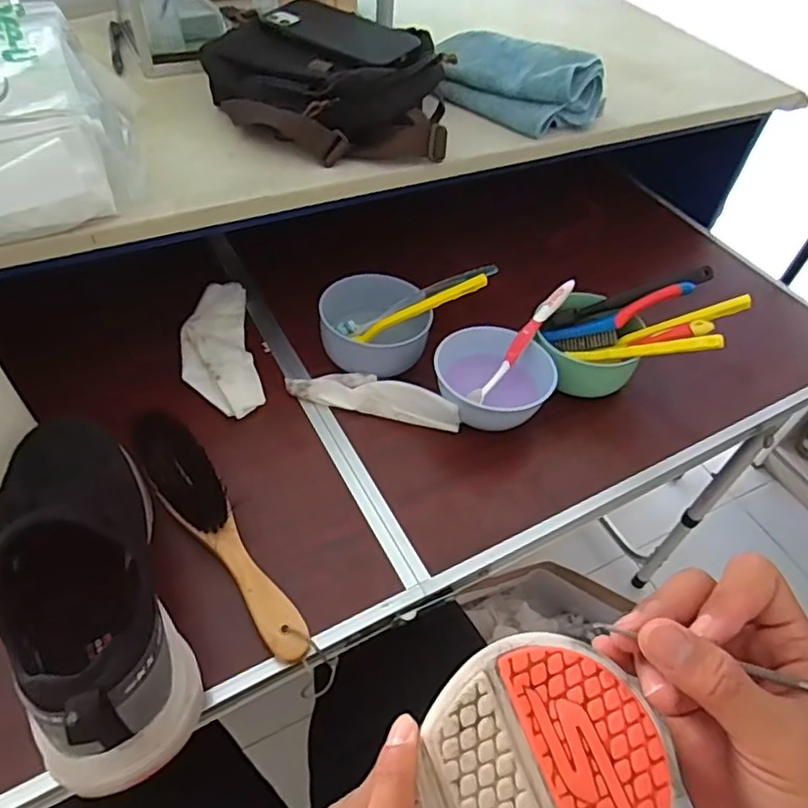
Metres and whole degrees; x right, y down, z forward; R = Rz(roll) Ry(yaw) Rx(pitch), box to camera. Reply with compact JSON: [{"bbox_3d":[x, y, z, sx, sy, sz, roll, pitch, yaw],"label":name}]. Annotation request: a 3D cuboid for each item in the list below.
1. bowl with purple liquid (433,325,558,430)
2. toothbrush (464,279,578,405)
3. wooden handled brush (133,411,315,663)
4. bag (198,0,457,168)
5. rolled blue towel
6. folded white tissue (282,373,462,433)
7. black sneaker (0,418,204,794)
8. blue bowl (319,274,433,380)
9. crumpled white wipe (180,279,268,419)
[{"bbox_3d":[0.088,-0.025,0.586,0.108,0.052,0.107,3,50,-4],"label":"bowl with purple liquid"},{"bbox_3d":[0.117,-0.063,0.586,0.014,0.019,0.163,35,78,22],"label":"toothbrush"},{"bbox_3d":[-0.147,0.097,0.467,0.044,0.033,0.234,-27,58,-26],"label":"wooden handled brush"},{"bbox_3d":[-0.077,-0.309,0.596,0.239,0.081,0.172,2,50,-4],"label":"bag"},{"bbox_3d":[0.118,-0.354,0.657,0.199,0.059,0.116,24,52,14],"label":"rolled blue towel"},{"bbox_3d":[-0.027,-0.011,0.567,0.162,0.026,0.040,17,50,8],"label":"folded white tissue"},{"bbox_3d":[-0.210,0.102,0.393,0.090,0.099,0.272,-19,55,-21],"label":"black sneaker"},{"bbox_3d":[-0.028,-0.079,0.602,0.108,0.053,0.094,6,50,-1],"label":"blue bowl"},{"bbox_3d":[-0.187,-0.057,0.607,0.069,0.014,0.176,-10,52,-14],"label":"crumpled white wipe"}]

